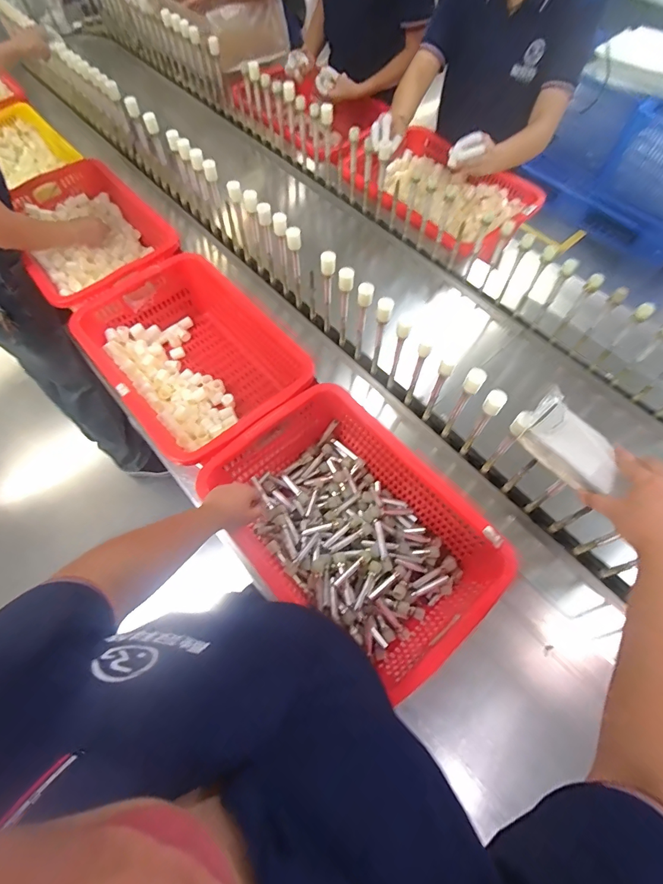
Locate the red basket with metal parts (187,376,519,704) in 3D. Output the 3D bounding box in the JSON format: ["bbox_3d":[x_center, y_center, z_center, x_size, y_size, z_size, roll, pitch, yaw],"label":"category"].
[{"bbox_3d":[0.044,0.158,0.811,0.324,0.147,0.525,-40,70,-16],"label":"red basket with metal parts"}]

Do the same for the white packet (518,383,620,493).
[{"bbox_3d":[0.322,0.003,0.548,0.079,0.035,0.135,-38,69,-16],"label":"white packet"}]

